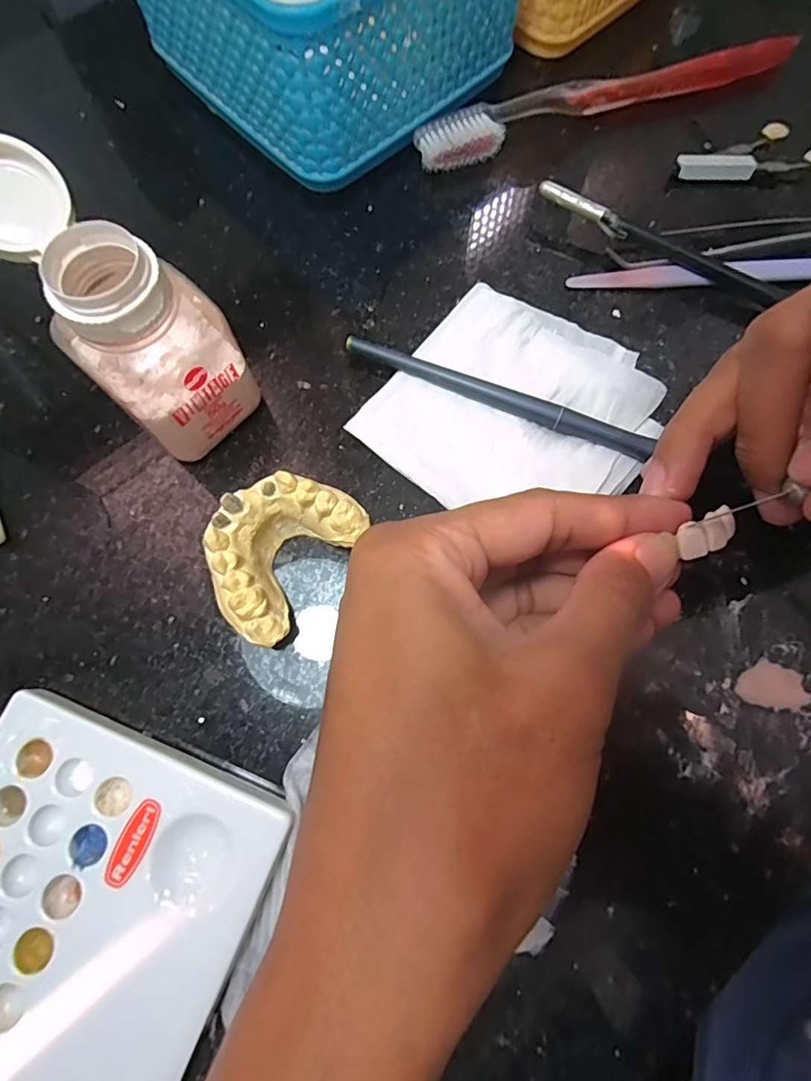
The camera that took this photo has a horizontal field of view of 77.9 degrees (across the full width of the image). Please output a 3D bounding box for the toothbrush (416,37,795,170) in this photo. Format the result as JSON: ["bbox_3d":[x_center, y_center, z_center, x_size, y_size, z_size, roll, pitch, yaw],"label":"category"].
[{"bbox_3d":[0.090,-0.203,0.229,0.180,0.015,0.021,-20,76,-6],"label":"toothbrush"}]

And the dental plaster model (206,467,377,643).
[{"bbox_3d":[-0.042,0.003,0.164,0.036,0.026,0.054,35,75,9],"label":"dental plaster model"}]

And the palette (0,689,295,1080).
[{"bbox_3d":[-0.103,0.129,0.134,0.092,0.011,0.150,22,74,5],"label":"palette"}]

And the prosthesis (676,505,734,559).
[{"bbox_3d":[0.085,-0.002,0.138,0.018,0.005,0.010,-24,75,-8],"label":"prosthesis"}]

